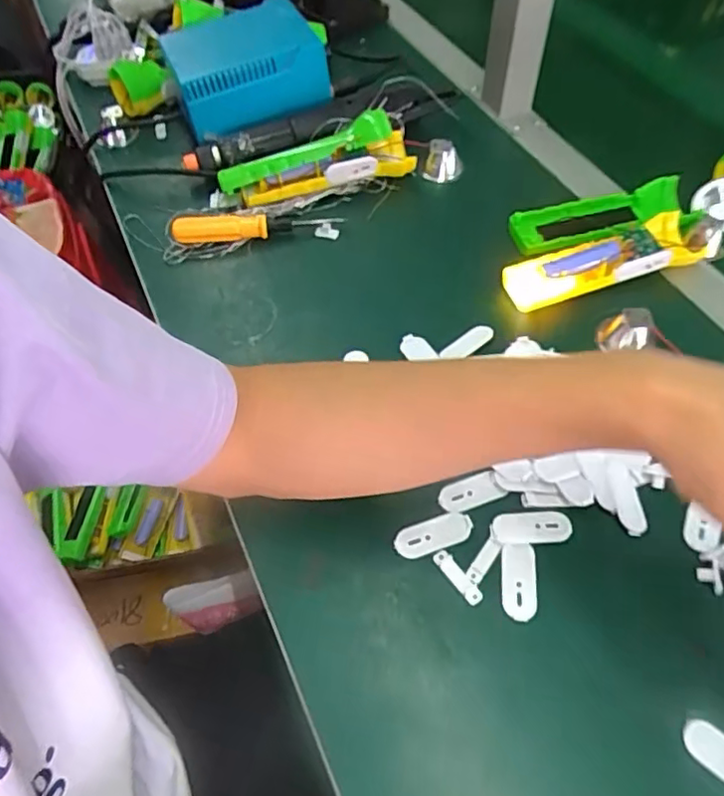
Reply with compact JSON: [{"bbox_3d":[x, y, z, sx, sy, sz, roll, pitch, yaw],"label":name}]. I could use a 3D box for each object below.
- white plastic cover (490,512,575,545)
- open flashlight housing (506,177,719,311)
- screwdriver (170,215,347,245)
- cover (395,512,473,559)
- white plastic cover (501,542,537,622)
[{"bbox_3d":[0.107,0.081,0.380,0.049,0.004,0.020,-3,55,-1],"label":"white plastic cover"},{"bbox_3d":[0.203,-0.134,0.510,0.182,0.034,0.096,-13,56,-8],"label":"open flashlight housing"},{"bbox_3d":[-0.092,-0.151,0.534,0.146,0.022,0.016,-8,55,-4],"label":"screwdriver"},{"bbox_3d":[0.045,0.087,0.384,0.050,0.004,0.021,-17,56,-10],"label":"cover"},{"bbox_3d":[0.095,0.111,0.368,0.021,0.004,0.046,4,55,4],"label":"white plastic cover"}]

